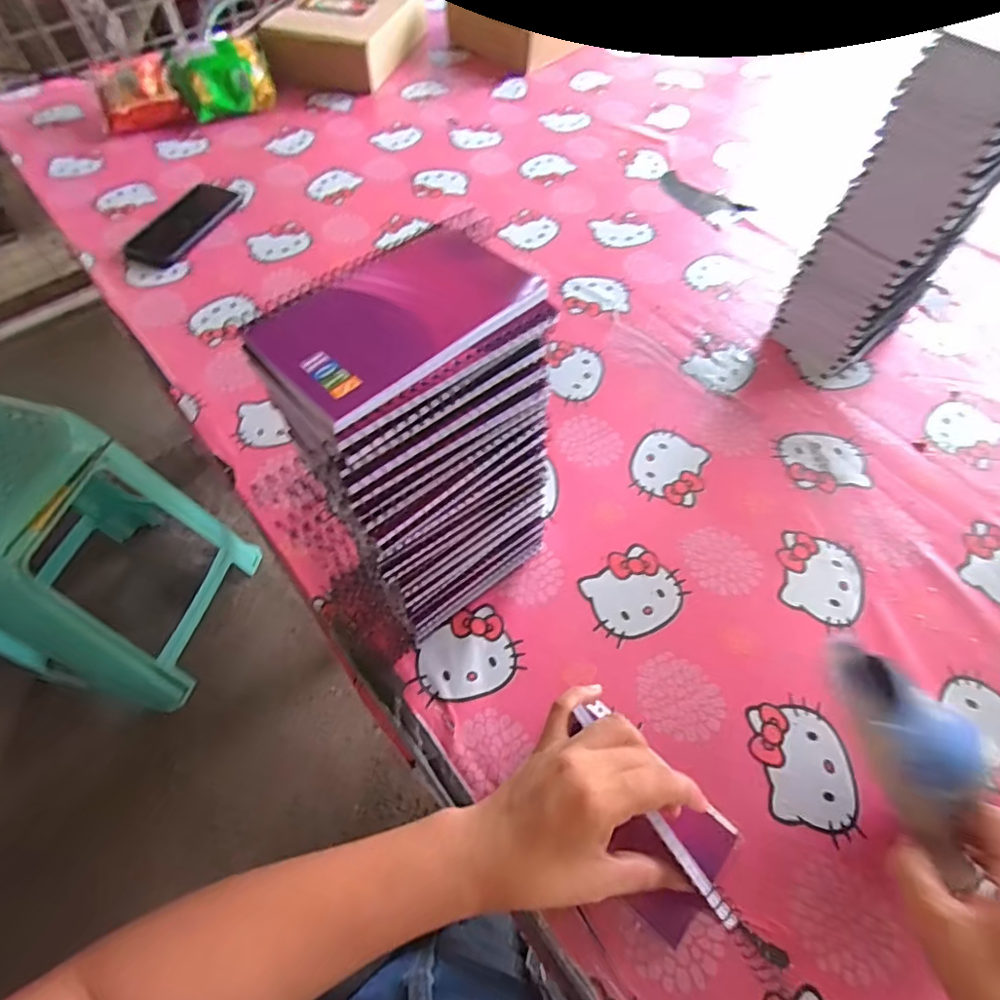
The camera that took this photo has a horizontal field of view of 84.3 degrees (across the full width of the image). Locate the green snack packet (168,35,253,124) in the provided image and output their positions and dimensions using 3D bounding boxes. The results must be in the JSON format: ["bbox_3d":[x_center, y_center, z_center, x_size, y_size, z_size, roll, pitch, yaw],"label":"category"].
[{"bbox_3d":[-0.456,-0.672,0.893,0.125,0.069,0.093,-22,61,-13],"label":"green snack packet"}]

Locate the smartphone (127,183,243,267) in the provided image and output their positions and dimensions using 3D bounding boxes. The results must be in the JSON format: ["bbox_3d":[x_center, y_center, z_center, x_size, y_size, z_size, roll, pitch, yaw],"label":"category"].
[{"bbox_3d":[-0.424,-0.368,0.738,0.082,0.010,0.176,15,60,9],"label":"smartphone"}]

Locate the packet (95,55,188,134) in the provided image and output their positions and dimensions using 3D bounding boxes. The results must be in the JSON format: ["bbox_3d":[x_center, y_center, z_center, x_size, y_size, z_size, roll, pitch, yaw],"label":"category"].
[{"bbox_3d":[-0.570,-0.630,0.873,0.121,0.062,0.086,-27,62,-15],"label":"packet"}]

